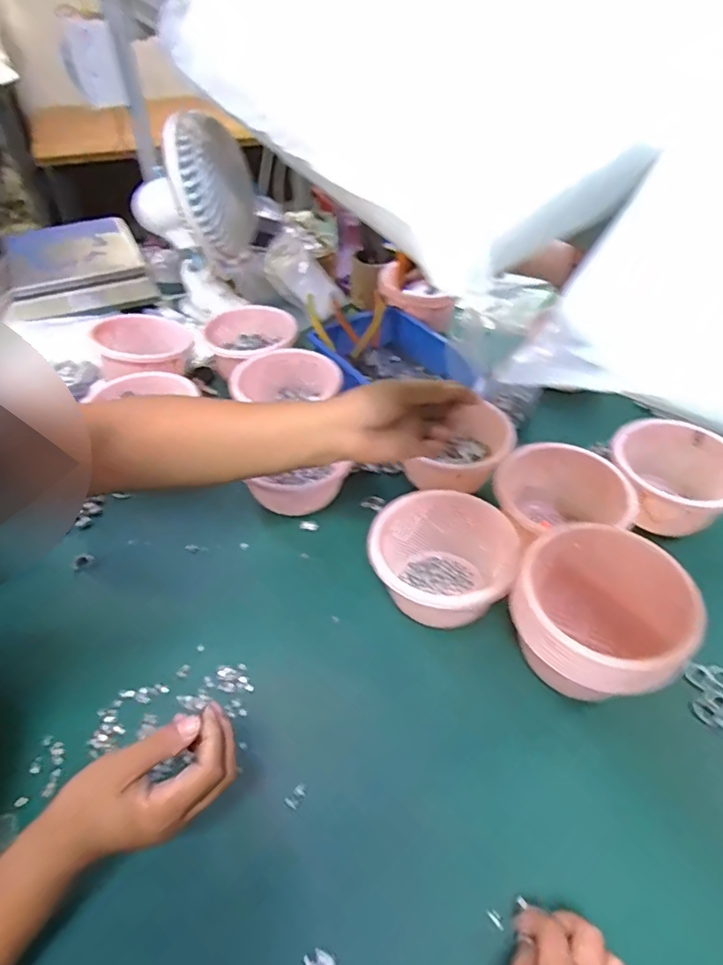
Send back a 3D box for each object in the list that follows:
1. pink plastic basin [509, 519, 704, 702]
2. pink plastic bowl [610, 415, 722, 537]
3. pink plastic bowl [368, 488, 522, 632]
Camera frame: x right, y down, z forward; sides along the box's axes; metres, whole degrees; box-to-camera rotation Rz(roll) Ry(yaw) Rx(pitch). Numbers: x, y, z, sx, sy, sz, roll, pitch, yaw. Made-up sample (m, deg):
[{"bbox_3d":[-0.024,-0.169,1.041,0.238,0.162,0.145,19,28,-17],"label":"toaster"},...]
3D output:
[{"bbox_3d":[0.213,0.136,0.516,0.138,0.125,0.144,0,46,0],"label":"pink plastic basin"},{"bbox_3d":[0.387,-0.006,0.683,0.144,0.079,0.143,-1,45,1],"label":"pink plastic bowl"},{"bbox_3d":[0.086,0.090,0.594,0.151,0.088,0.135,19,48,19],"label":"pink plastic bowl"}]

